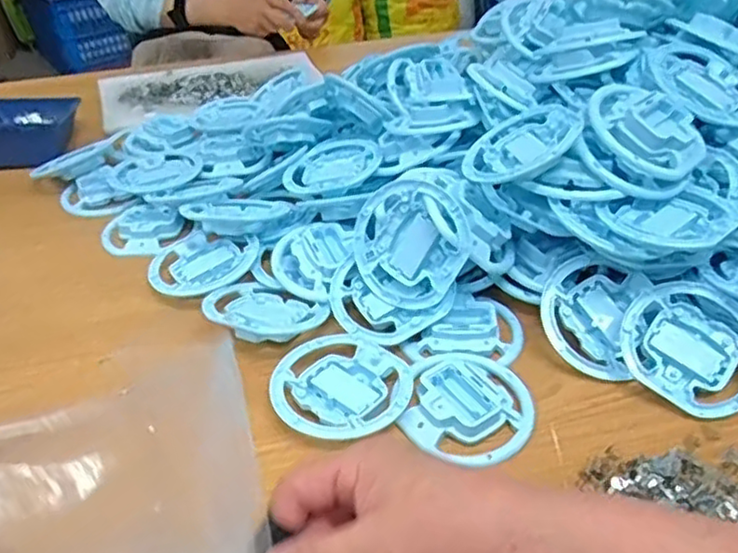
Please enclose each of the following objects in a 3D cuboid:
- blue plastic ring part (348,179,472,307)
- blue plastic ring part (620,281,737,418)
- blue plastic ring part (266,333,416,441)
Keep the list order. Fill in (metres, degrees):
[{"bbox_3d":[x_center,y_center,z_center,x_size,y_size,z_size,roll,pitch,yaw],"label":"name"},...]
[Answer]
[{"bbox_3d":[0.034,-0.028,0.578,0.102,0.107,0.010,48,26,16],"label":"blue plastic ring part"},{"bbox_3d":[0.252,0.054,0.529,0.103,0.010,0.098,-3,65,5],"label":"blue plastic ring part"},{"bbox_3d":[-0.022,0.084,0.528,0.107,0.011,0.097,24,44,32],"label":"blue plastic ring part"}]

